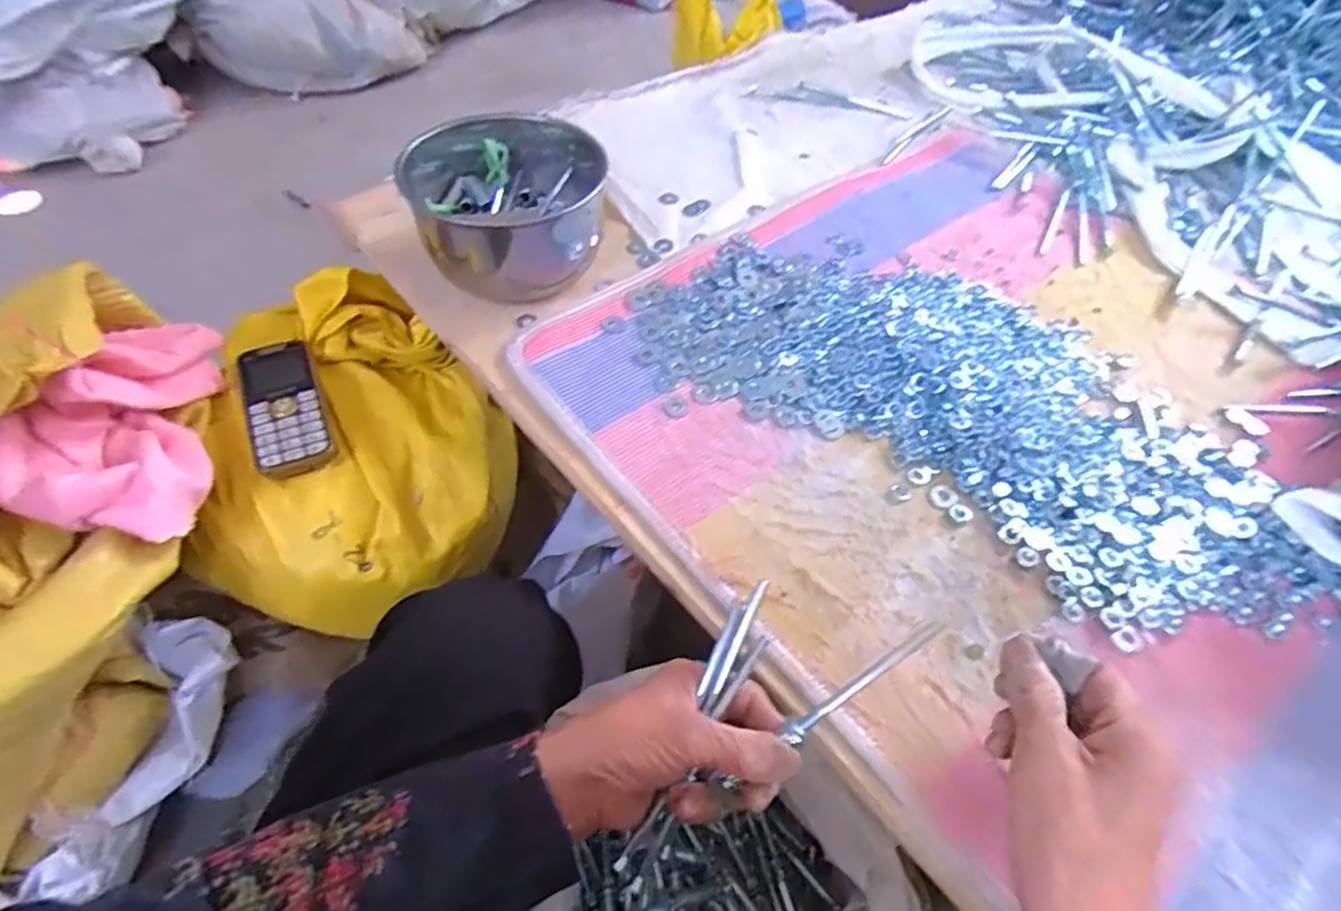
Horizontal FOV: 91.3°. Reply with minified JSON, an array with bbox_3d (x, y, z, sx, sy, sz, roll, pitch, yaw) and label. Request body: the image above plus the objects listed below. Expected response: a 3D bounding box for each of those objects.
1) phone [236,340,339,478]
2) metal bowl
[{"bbox_3d":[-0.308,-0.039,0.523,0.055,0.013,0.120,-15,66,-28],"label":"phone"},{"bbox_3d":[-0.143,-0.214,0.561,0.162,0.080,0.162,0,53,-4],"label":"metal bowl"}]

